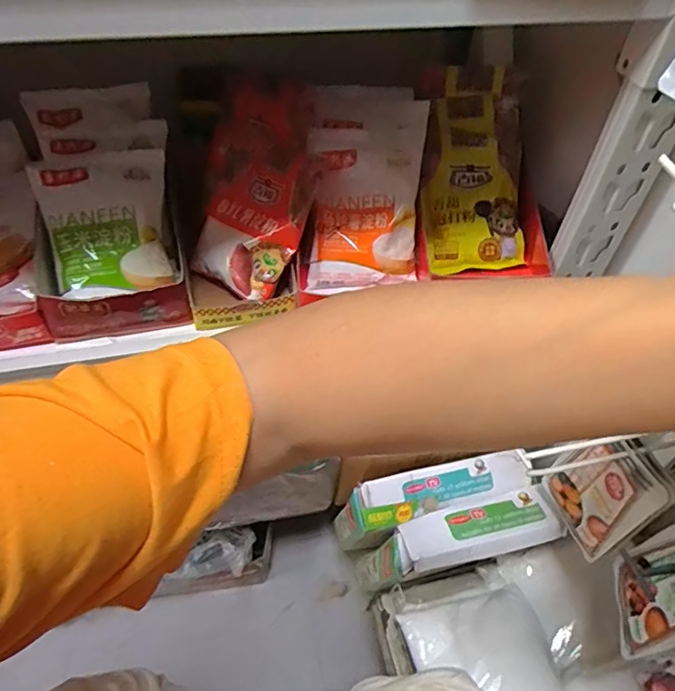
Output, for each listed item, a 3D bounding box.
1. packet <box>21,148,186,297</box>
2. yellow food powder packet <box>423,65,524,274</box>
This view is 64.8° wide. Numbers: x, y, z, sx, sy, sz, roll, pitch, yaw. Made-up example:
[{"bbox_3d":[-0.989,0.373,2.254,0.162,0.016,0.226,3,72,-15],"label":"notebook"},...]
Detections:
[{"bbox_3d":[-0.252,-0.134,0.588,0.133,0.150,0.070,-8,12,-15],"label":"packet"},{"bbox_3d":[0.185,-0.225,0.701,0.124,0.020,0.267,5,84,0],"label":"yellow food powder packet"}]

